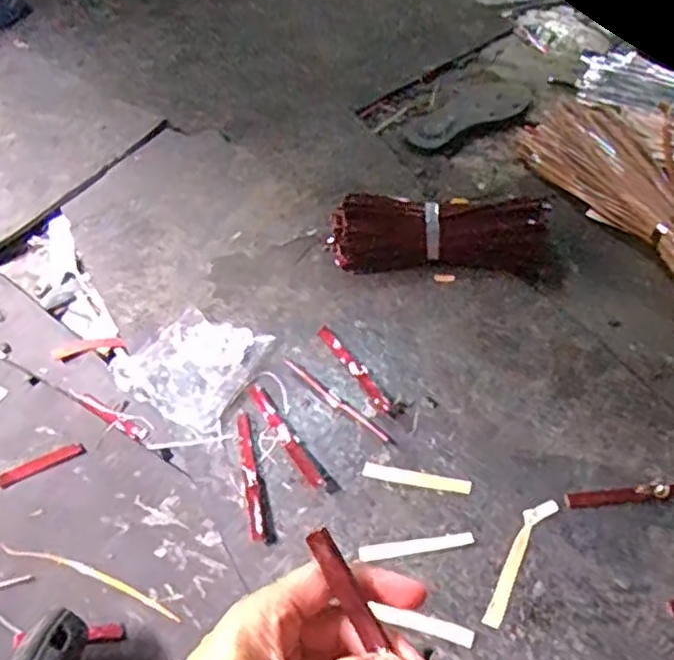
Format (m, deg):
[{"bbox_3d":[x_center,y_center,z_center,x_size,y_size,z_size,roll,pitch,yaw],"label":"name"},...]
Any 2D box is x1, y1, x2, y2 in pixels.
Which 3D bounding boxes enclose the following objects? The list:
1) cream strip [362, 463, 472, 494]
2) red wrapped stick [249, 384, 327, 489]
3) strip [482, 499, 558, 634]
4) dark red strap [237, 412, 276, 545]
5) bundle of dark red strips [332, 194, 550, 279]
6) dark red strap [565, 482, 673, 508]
[{"bbox_3d":[0.076,0.140,0.663,0.100,0.004,0.014,7,59,12],"label":"cream strip"},{"bbox_3d":[-0.052,0.104,0.699,0.015,0.004,0.137,-27,53,-19],"label":"red wrapped stick"},{"bbox_3d":[0.156,0.197,0.607,0.022,0.006,0.126,26,55,23],"label":"strip"},{"bbox_3d":[-0.083,0.140,0.672,0.019,0.004,0.139,-13,50,-8],"label":"dark red strap"},{"bbox_3d":[0.119,-0.109,0.839,0.255,0.066,0.061,-2,48,1],"label":"bundle of dark red strips"},{"bbox_3d":[0.277,0.145,0.626,0.141,0.010,0.014,-2,49,1],"label":"dark red strap"}]

